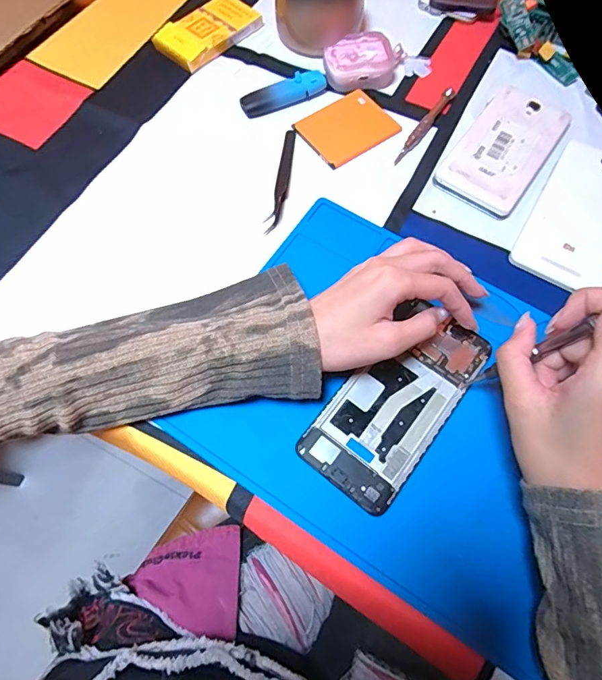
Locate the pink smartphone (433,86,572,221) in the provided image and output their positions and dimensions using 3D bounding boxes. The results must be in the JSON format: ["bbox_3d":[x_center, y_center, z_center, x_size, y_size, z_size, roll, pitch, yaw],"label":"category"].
[{"bbox_3d":[0.182,-0.171,0.405,0.071,0.012,0.142,34,72,13],"label":"pink smartphone"}]

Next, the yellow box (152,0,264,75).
[{"bbox_3d":[-0.093,-0.316,0.463,0.060,0.014,0.106,41,73,15],"label":"yellow box"}]

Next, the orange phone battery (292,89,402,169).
[{"bbox_3d":[0.042,-0.196,0.420,0.081,0.004,0.065,-34,71,-13],"label":"orange phone battery"}]

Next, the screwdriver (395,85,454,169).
[{"bbox_3d":[0.116,-0.200,0.421,0.010,0.009,0.105,31,71,12],"label":"screwdriver"}]

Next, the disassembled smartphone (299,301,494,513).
[{"bbox_3d":[0.069,0.041,0.318,0.147,0.006,0.076,-42,74,-17],"label":"disassembled smartphone"}]

